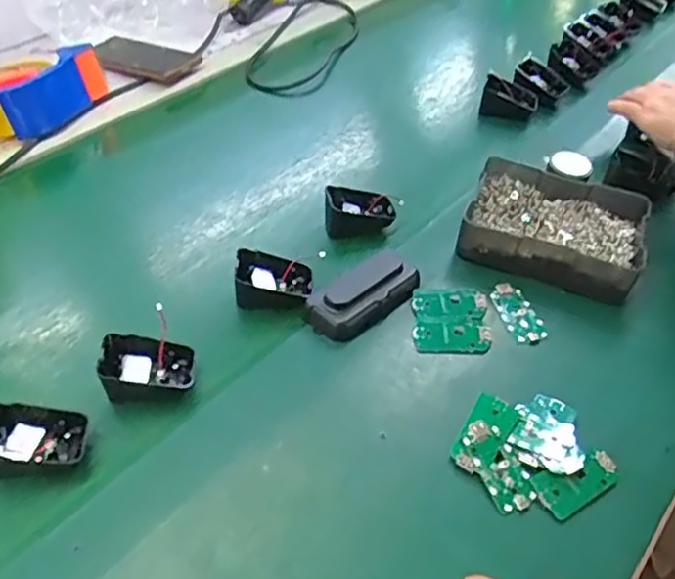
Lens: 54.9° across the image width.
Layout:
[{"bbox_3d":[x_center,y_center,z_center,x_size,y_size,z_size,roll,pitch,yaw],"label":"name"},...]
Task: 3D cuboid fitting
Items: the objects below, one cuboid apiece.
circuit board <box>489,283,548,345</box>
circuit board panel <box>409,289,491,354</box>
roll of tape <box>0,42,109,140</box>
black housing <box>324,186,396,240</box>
[{"bbox_3d":[0.157,0.019,0.565,0.031,0.005,0.063,-9,45,-11],"label":"circuit board"},{"bbox_3d":[0.097,0.024,0.556,0.065,0.007,0.069,6,48,-4],"label":"circuit board panel"},{"bbox_3d":[-0.363,-0.241,0.782,0.102,0.069,0.156,34,53,30],"label":"roll of tape"},{"bbox_3d":[0.023,-0.079,0.646,0.071,0.036,0.049,-3,44,-4],"label":"black housing"}]

